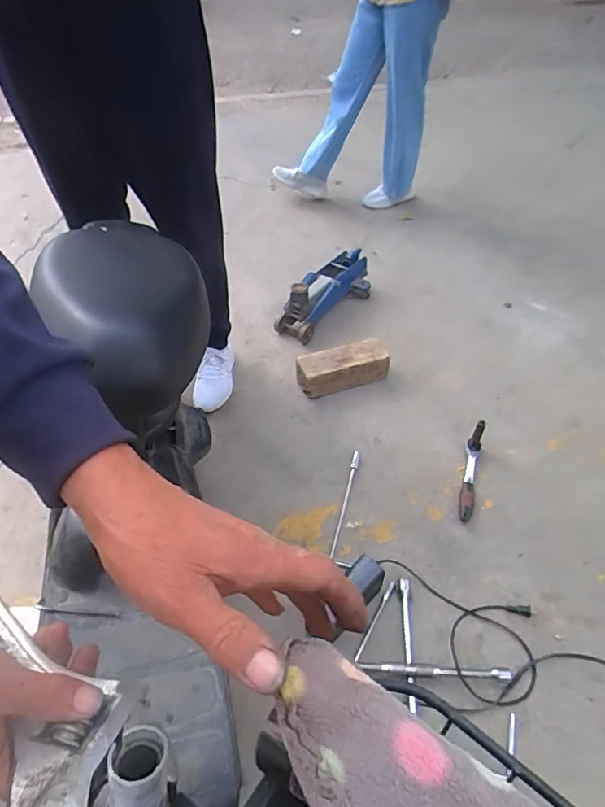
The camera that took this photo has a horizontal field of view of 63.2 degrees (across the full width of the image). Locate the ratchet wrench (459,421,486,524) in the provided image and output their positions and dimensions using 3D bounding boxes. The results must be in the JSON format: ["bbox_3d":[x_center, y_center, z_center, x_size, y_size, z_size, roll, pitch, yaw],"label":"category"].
[{"bbox_3d":[0.403,0.161,1.162,0.033,0.080,0.245,13,51,9],"label":"ratchet wrench"}]

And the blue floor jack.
[{"bbox_3d":[0.073,-0.371,1.608,0.160,0.163,0.384,36,58,25],"label":"blue floor jack"}]

